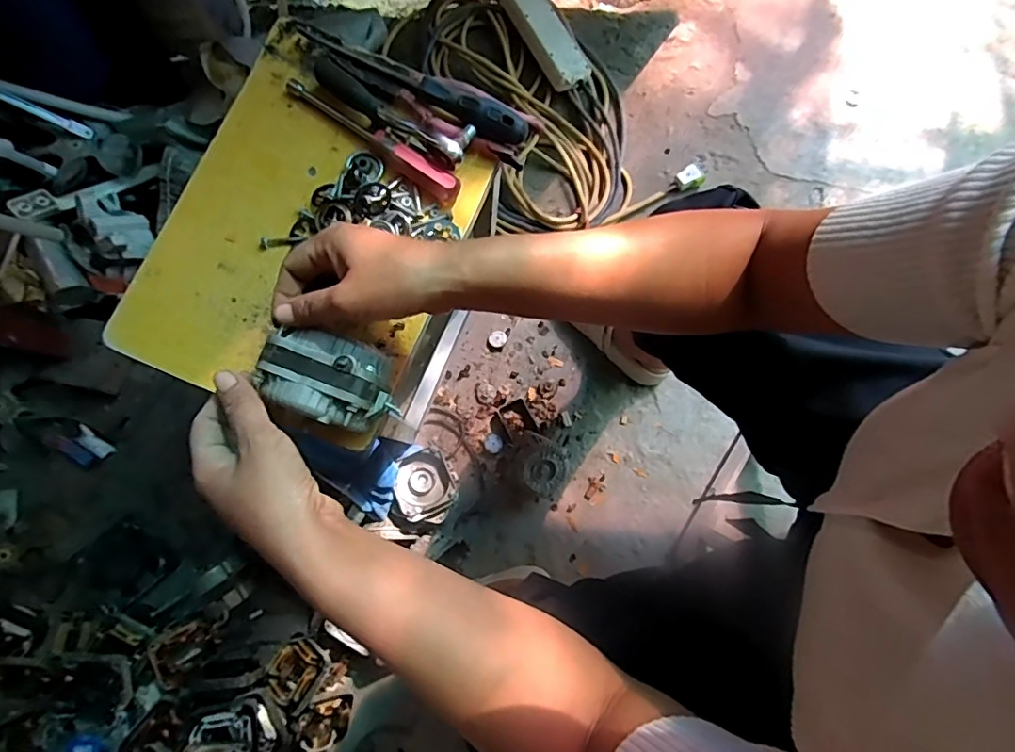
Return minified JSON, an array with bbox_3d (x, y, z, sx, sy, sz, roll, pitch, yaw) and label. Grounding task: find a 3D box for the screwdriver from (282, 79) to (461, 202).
[{"bbox_3d":[-0.118,-0.210,0.465,0.180,0.019,0.021,36,82,5],"label":"screwdriver"}]

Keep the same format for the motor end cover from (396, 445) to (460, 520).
[{"bbox_3d":[-0.120,0.160,0.770,0.083,0.020,0.100,-20,82,-4],"label":"motor end cover"}]

